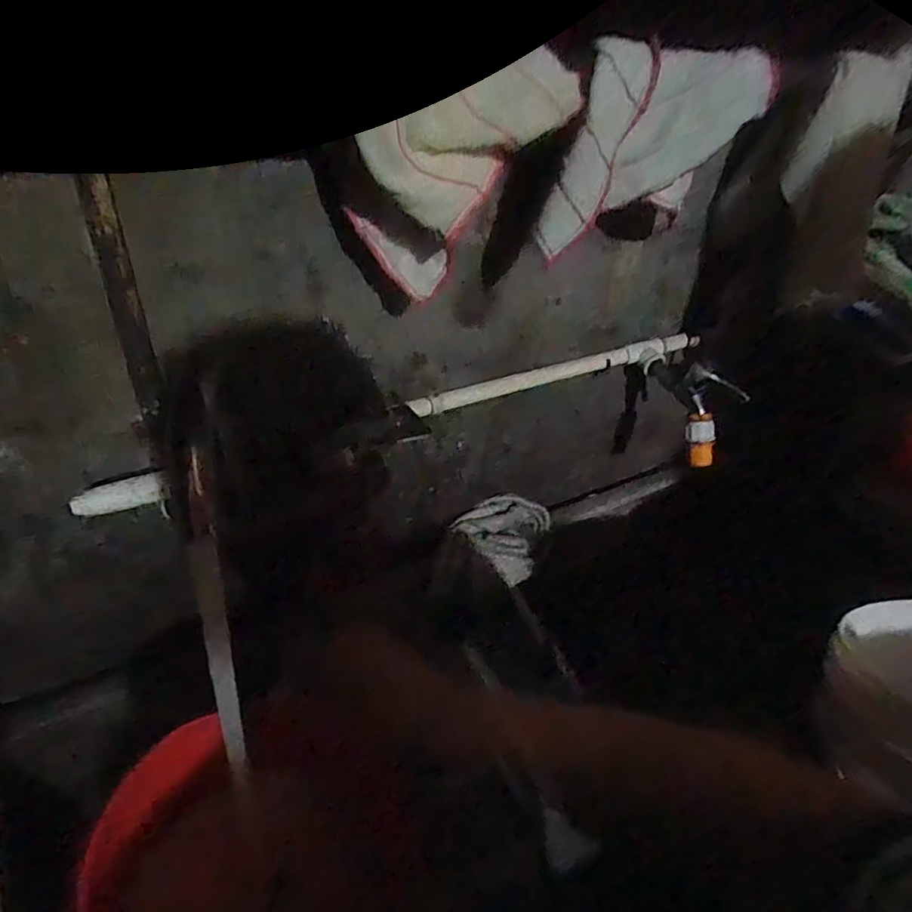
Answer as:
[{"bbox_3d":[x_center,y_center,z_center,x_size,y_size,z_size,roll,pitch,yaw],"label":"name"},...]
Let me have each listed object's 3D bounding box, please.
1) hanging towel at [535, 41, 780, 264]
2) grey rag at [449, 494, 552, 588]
[{"bbox_3d":[0.175,-0.266,0.508,0.224,0.137,0.035,-24,51,-29],"label":"hanging towel"},{"bbox_3d":[0.070,0.100,0.794,0.108,0.037,0.109,32,47,25],"label":"grey rag"}]

